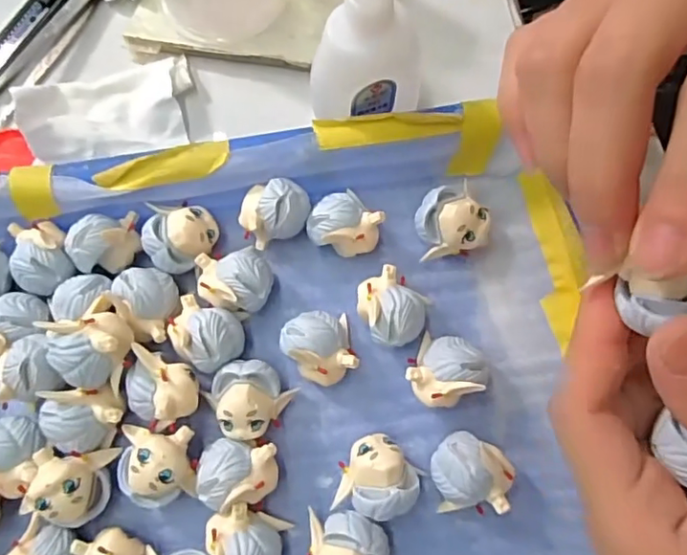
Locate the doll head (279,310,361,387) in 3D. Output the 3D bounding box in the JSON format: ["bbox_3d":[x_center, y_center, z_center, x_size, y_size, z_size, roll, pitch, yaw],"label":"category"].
[{"bbox_3d":[-0.009,0.027,0.216,0.025,0.022,0.027,0,77,0],"label":"doll head"}]

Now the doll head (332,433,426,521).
[{"bbox_3d":[0.012,0.073,0.204,0.026,0.023,0.028,39,80,8],"label":"doll head"}]

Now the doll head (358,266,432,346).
[{"bbox_3d":[0.018,0.013,0.219,0.024,0.023,0.027,-37,79,-8],"label":"doll head"}]

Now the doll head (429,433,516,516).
[{"bbox_3d":[0.045,0.070,0.204,0.026,0.023,0.027,-7,77,-1],"label":"doll head"}]

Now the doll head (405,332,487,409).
[{"bbox_3d":[0.037,0.033,0.212,0.027,0.025,0.026,0,77,0],"label":"doll head"}]

